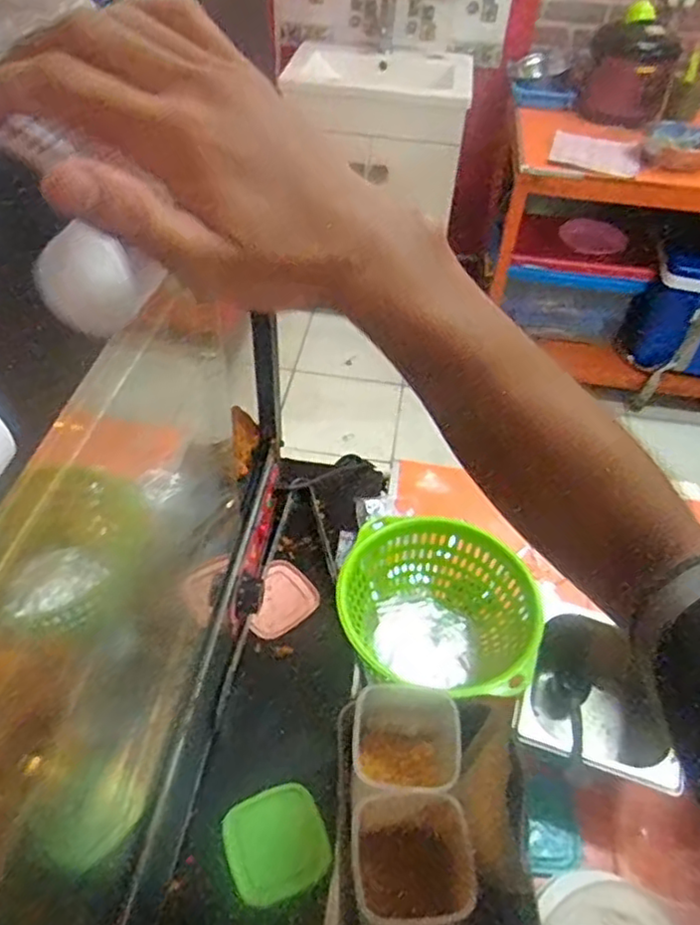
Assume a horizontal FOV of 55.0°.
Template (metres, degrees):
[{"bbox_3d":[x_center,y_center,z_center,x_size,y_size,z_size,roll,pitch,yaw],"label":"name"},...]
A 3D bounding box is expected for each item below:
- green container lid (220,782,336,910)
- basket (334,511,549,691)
[{"bbox_3d":[-0.070,0.372,0.660,0.097,0.006,0.092,-16,68,-25],"label":"green container lid"},{"bbox_3d":[0.095,0.178,0.769,0.214,0.127,0.204,3,47,-3],"label":"basket"}]

